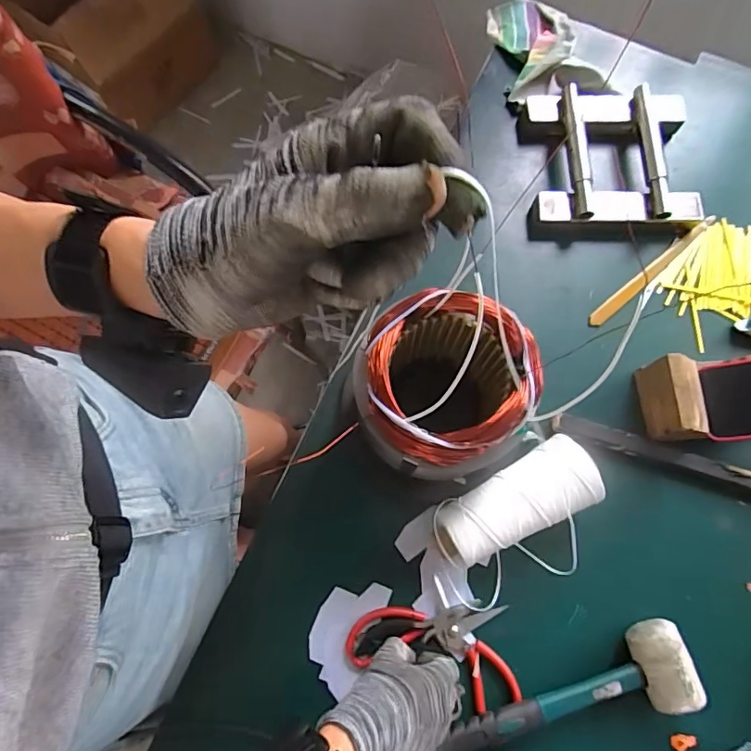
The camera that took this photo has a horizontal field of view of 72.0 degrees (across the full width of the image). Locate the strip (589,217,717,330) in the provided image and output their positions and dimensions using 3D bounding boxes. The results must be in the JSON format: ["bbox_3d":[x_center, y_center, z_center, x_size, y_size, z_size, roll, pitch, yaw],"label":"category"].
[{"bbox_3d":[0.335,-0.129,0.618,0.210,0.009,0.018,-39,79,-11],"label":"strip"}]

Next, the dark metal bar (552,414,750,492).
[{"bbox_3d":[0.321,0.089,0.558,0.265,0.017,0.024,17,75,3],"label":"dark metal bar"}]

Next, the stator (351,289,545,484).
[{"bbox_3d":[0.055,0.011,0.475,0.139,0.170,0.146,42,78,9],"label":"stator"}]

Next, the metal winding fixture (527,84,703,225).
[{"bbox_3d":[0.296,-0.274,0.636,0.198,0.035,0.191,2,75,-1],"label":"metal winding fixture"}]

